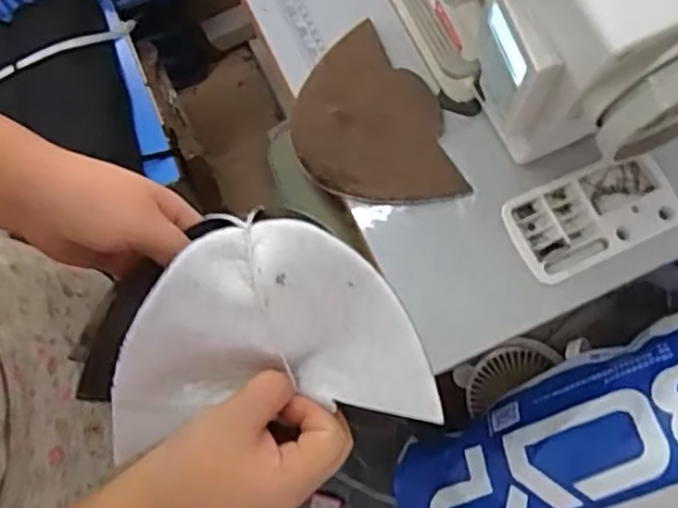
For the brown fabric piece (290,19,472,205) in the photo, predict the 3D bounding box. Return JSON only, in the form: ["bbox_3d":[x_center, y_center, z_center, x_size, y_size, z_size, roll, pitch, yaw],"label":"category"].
[{"bbox_3d":[0.024,-0.121,0.634,0.128,0.012,0.179,-18,76,-2],"label":"brown fabric piece"}]

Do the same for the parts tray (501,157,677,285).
[{"bbox_3d":[0.221,-0.033,0.614,0.141,0.019,0.079,-25,75,-5],"label":"parts tray"}]

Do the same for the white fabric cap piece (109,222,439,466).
[{"bbox_3d":[-0.043,0.043,0.390,0.172,0.029,0.113,-8,98,-1],"label":"white fabric cap piece"}]

